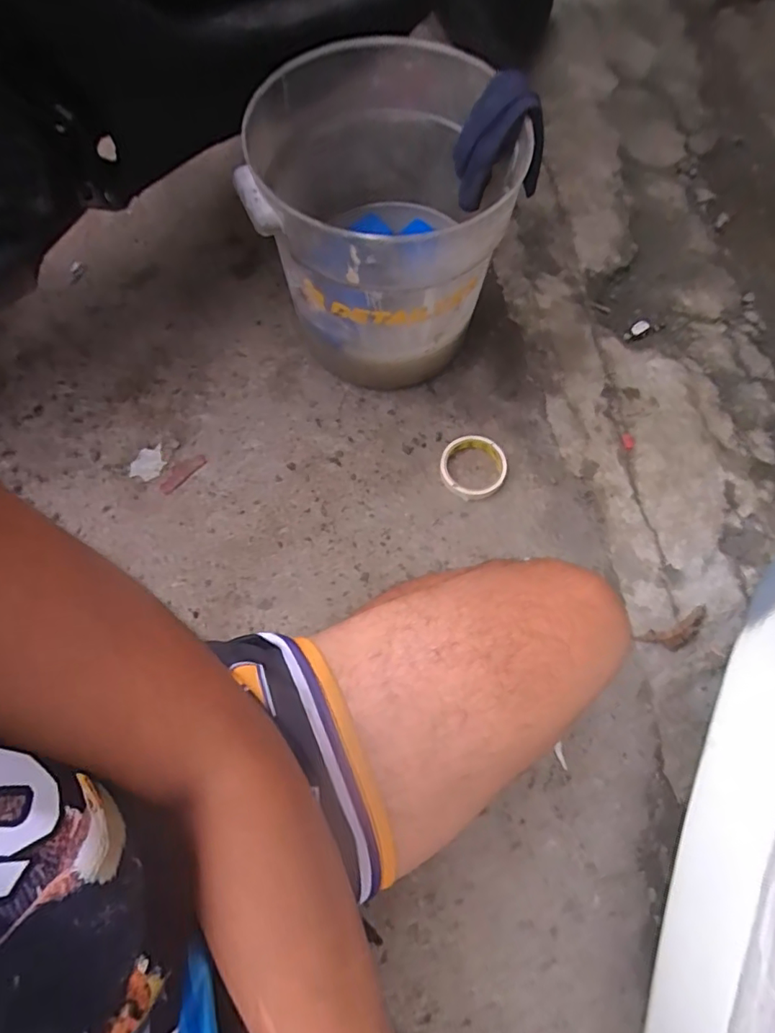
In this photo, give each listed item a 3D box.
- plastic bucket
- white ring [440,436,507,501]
[{"bbox_3d":[0.006,-0.373,0.728,0.311,0.324,0.314,-1,72,2],"label":"plastic bucket"},{"bbox_3d":[0.122,-0.070,0.769,0.091,0.027,0.099,-1,72,2],"label":"white ring"}]

